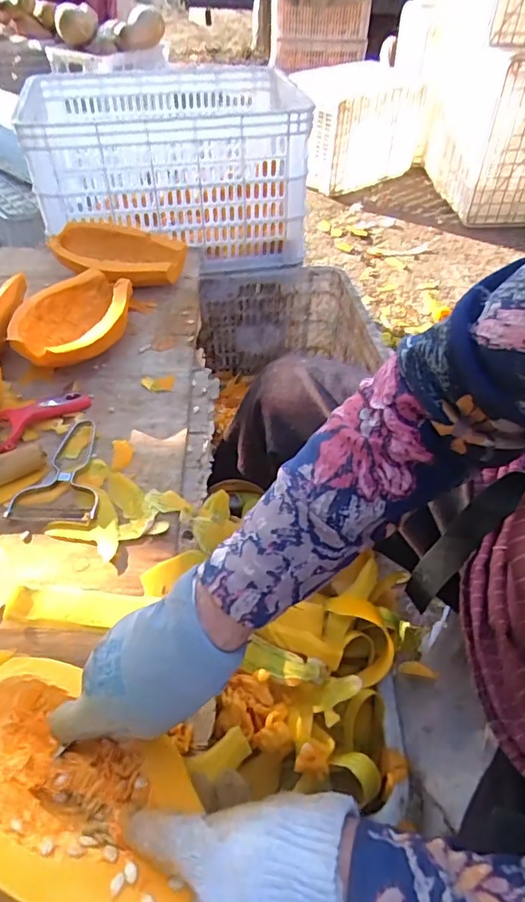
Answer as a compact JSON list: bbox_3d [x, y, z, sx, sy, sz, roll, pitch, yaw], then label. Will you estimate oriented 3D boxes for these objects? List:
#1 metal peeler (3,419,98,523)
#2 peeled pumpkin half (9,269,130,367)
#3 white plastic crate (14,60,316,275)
[{"bbox_3d":[-0.220,0.018,0.616,0.092,0.012,0.148,4,45,0],"label":"metal peeler"},{"bbox_3d":[-0.253,-0.174,0.755,0.135,0.063,0.193,27,49,22],"label":"peeled pumpkin half"},{"bbox_3d":[-0.189,-0.593,1.130,0.511,0.256,0.417,-4,45,-7],"label":"white plastic crate"}]

